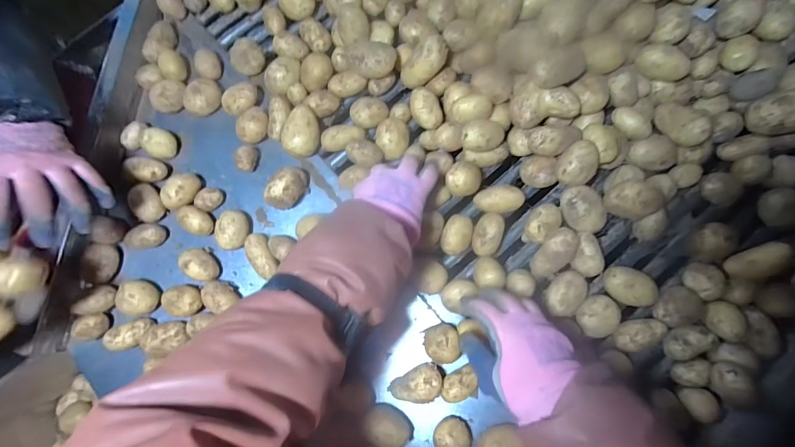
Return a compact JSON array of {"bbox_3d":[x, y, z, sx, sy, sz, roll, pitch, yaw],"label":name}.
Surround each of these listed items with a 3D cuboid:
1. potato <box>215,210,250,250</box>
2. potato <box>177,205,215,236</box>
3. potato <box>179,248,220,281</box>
[{"bbox_3d":[-0.229,0.010,0.518,0.043,0.036,0.054,-12,80,-3],"label":"potato"},{"bbox_3d":[-0.282,-0.003,0.526,0.050,0.038,0.032,24,81,4],"label":"potato"},{"bbox_3d":[-0.269,0.057,0.512,0.049,0.039,0.033,31,81,5],"label":"potato"}]

